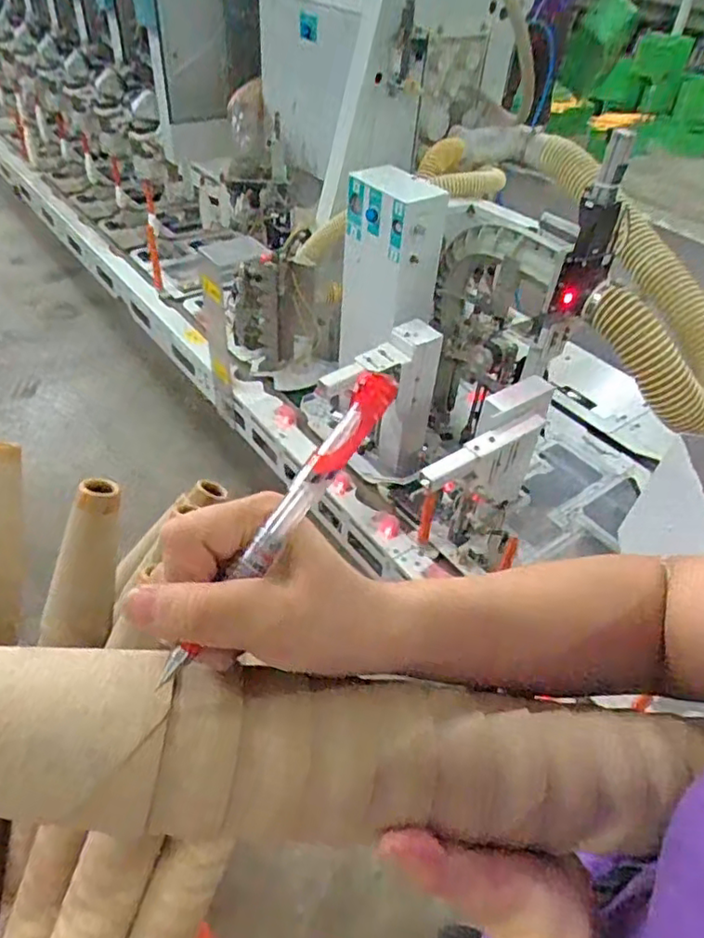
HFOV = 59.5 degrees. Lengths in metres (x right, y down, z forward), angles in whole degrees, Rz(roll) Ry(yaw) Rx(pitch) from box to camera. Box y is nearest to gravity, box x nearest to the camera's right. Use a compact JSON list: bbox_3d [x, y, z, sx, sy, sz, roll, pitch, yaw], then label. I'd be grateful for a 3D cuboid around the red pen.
[{"bbox_3d":[-0.029,0.022,0.247,0.015,0.010,0.147,35,87,28],"label":"red pen"}]

